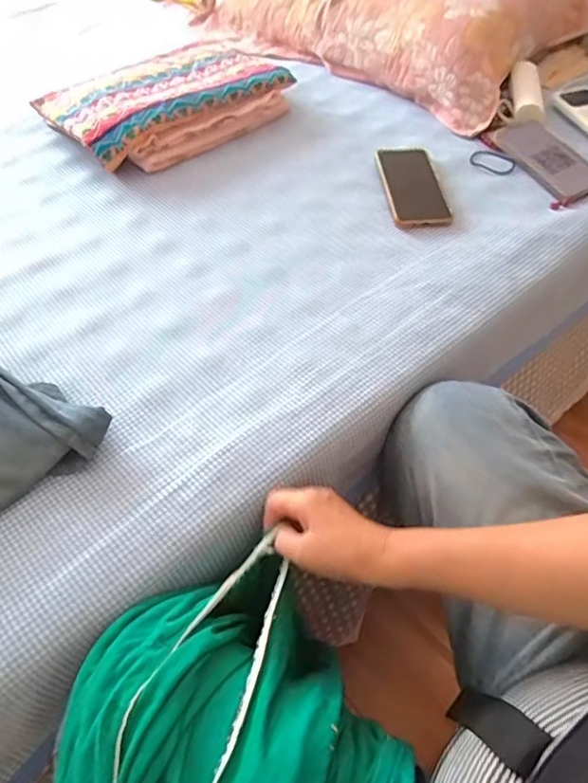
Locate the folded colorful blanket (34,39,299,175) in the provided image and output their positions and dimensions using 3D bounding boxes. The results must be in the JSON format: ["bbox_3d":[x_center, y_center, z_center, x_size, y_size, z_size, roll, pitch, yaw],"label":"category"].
[{"bbox_3d":[-0.205,-0.472,0.885,0.347,0.072,0.245,-35,59,-23],"label":"folded colorful blanket"}]

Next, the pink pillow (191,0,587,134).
[{"bbox_3d":[0.166,-0.734,1.023,0.353,0.124,0.680,-38,60,-24],"label":"pink pillow"}]

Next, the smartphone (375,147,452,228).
[{"bbox_3d":[0.163,-0.288,0.753,0.075,0.016,0.171,-5,52,-2],"label":"smartphone"}]

